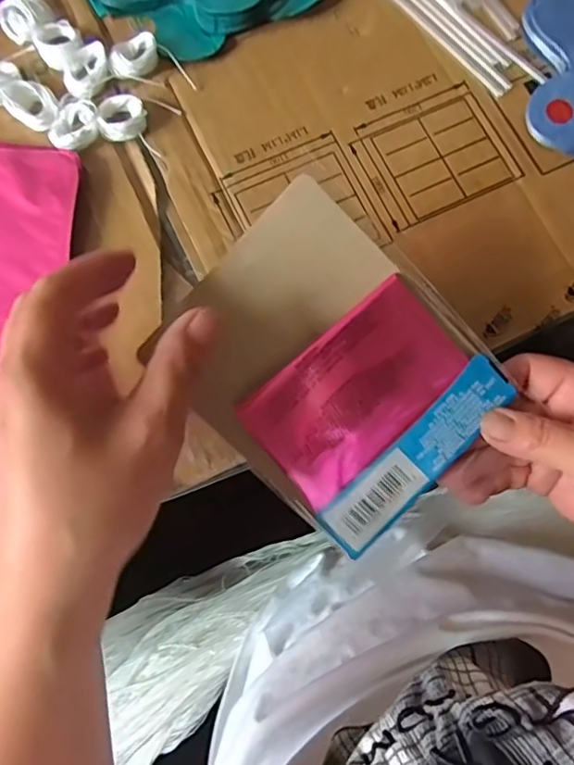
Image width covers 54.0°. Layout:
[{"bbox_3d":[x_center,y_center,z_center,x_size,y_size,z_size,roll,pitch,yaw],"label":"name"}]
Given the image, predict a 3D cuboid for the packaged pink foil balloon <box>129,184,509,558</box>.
[{"bbox_3d":[0.022,-0.003,0.261,0.142,0.008,0.113,43,94,-10],"label":"packaged pink foil balloon"}]

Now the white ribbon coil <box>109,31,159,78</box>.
[{"bbox_3d":[-0.093,-0.199,0.344,0.028,0.015,0.029,0,76,1],"label":"white ribbon coil"}]

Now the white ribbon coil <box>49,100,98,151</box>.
[{"bbox_3d":[-0.126,-0.153,0.338,0.025,0.007,0.034,32,79,8],"label":"white ribbon coil"}]

